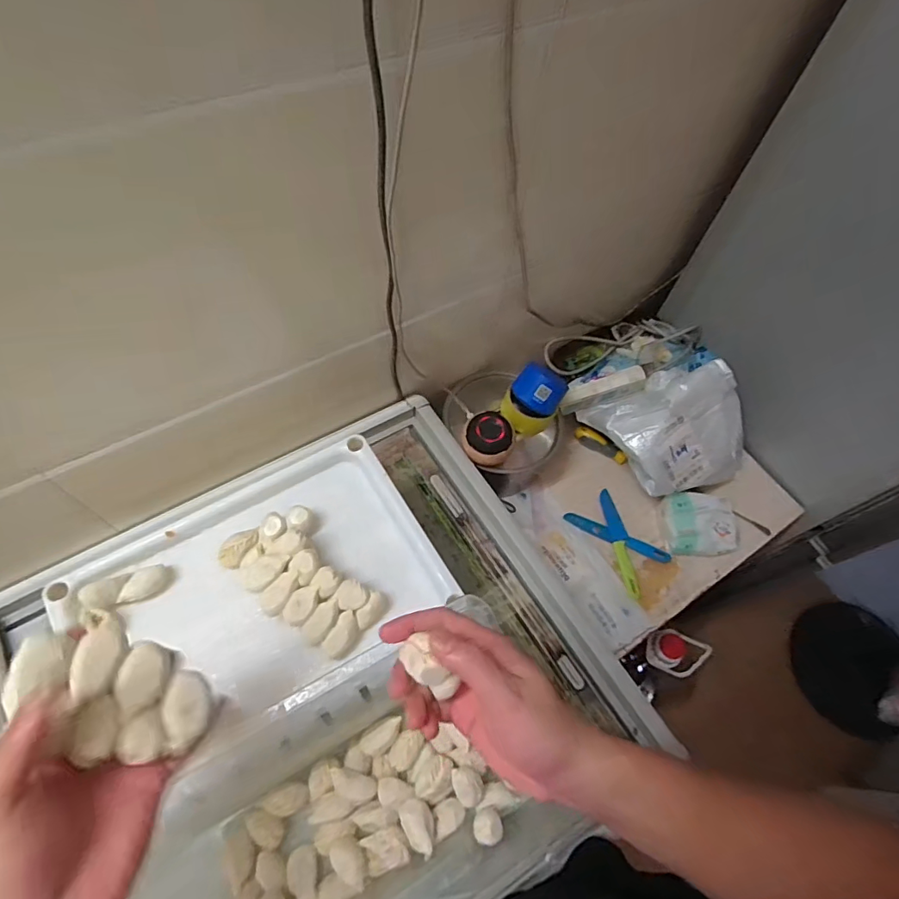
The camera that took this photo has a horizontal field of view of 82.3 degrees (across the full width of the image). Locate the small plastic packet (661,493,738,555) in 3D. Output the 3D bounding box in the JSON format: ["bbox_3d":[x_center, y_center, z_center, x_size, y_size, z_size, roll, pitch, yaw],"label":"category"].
[{"bbox_3d":[0.429,0.130,0.885,0.125,0.051,0.099,5,63,1],"label":"small plastic packet"}]

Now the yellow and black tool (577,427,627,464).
[{"bbox_3d":[0.280,-0.005,0.957,0.105,0.034,0.024,32,66,0],"label":"yellow and black tool"}]

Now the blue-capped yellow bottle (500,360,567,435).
[{"bbox_3d":[0.139,-0.081,0.820,0.078,0.120,0.080,-27,65,-40],"label":"blue-capped yellow bottle"}]

